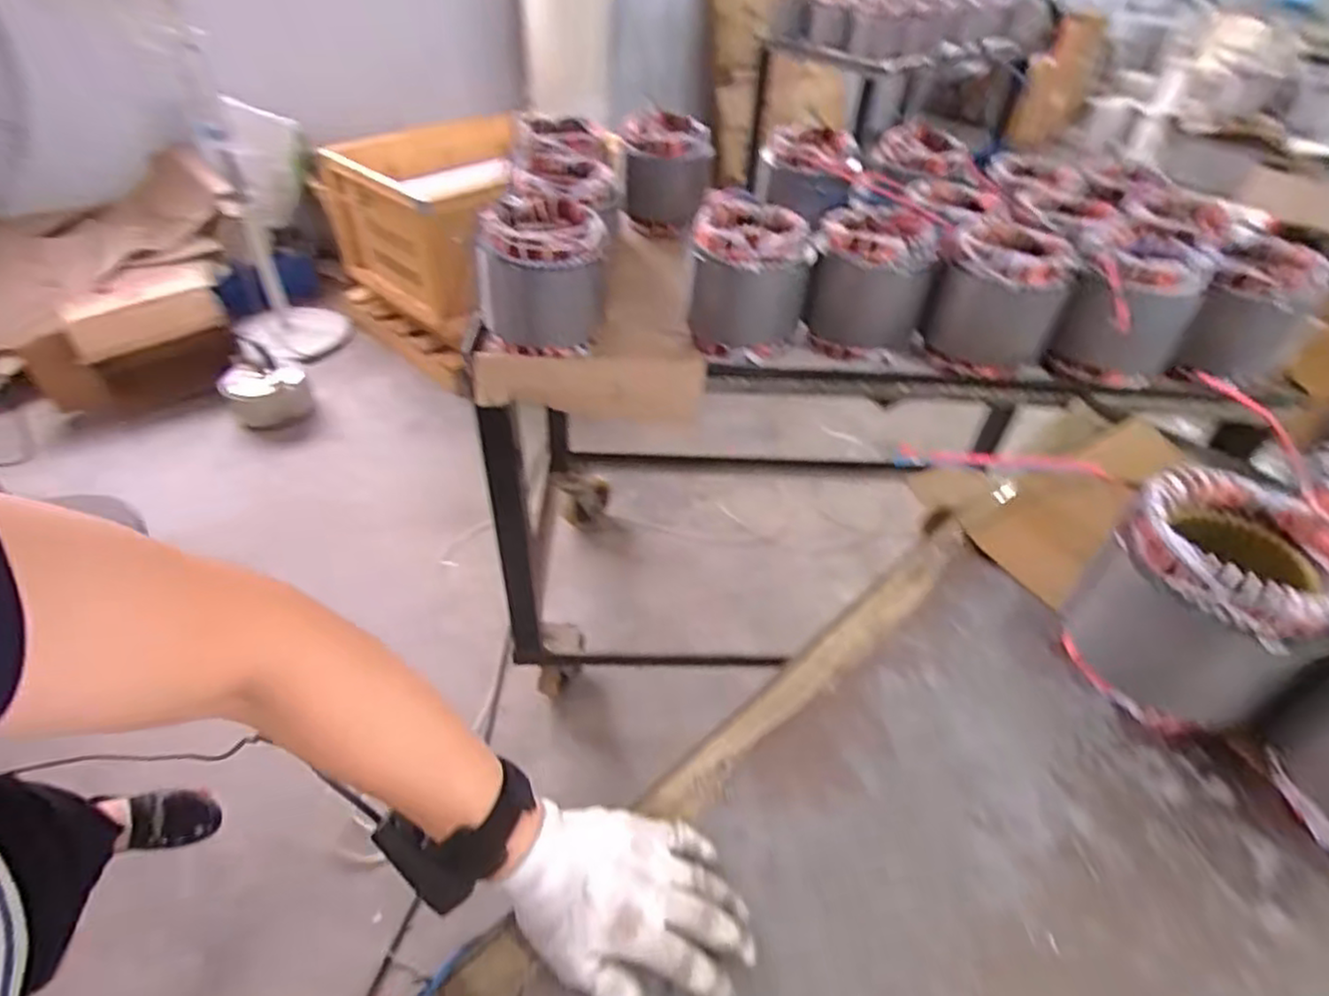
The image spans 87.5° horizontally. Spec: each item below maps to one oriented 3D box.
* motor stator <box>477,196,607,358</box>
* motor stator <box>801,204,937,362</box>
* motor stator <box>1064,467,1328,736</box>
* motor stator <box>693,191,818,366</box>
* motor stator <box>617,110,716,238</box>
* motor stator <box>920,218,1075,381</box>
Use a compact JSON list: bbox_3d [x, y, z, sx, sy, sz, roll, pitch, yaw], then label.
[{"bbox_3d":[-0.154,-0.286,0.880,0.145,0.154,0.158,-4,43,-9],"label":"motor stator"},{"bbox_3d":[0.275,-0.288,0.927,0.147,0.153,0.147,13,43,9],"label":"motor stator"},{"bbox_3d":[0.429,0.086,0.558,0.134,0.163,0.144,-27,51,-30],"label":"motor stator"},{"bbox_3d":[0.114,-0.287,0.912,0.146,0.156,0.153,15,43,10],"label":"motor stator"},{"bbox_3d":[0.000,-0.561,1.195,0.144,0.161,0.136,2,43,-3],"label":"motor stator"},{"bbox_3d":[0.436,-0.260,0.903,0.152,0.154,0.168,24,46,20],"label":"motor stator"}]

